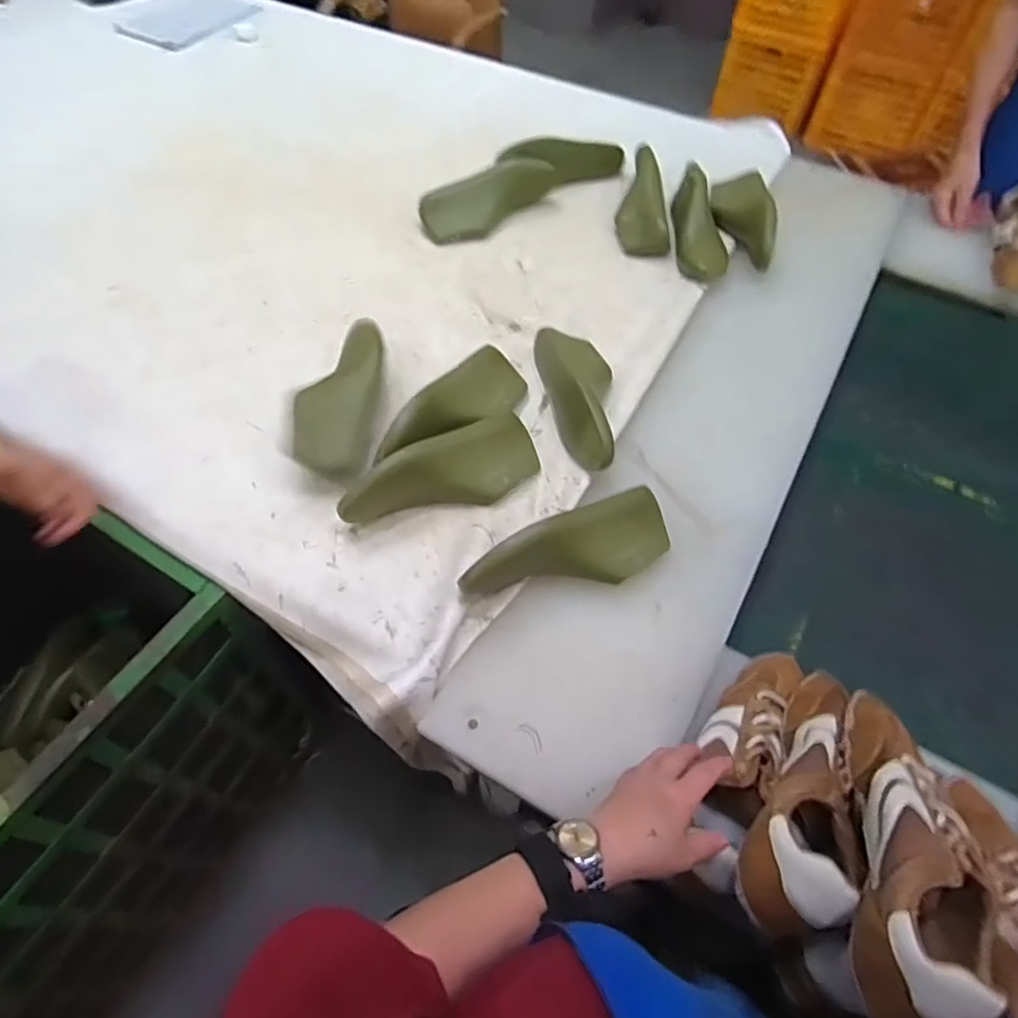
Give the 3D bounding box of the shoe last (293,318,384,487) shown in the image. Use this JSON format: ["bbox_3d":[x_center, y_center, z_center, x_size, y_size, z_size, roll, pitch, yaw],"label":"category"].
[{"bbox_3d":[-0.215,-0.143,0.821,0.082,0.083,0.232,4,56,1],"label":"shoe last"}]

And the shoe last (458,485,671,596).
[{"bbox_3d":[0.075,0.055,0.700,0.247,0.072,0.084,-25,61,-17],"label":"shoe last"}]

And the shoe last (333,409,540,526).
[{"bbox_3d":[-0.074,-0.037,0.756,0.251,0.079,0.085,-28,62,-19],"label":"shoe last"}]

